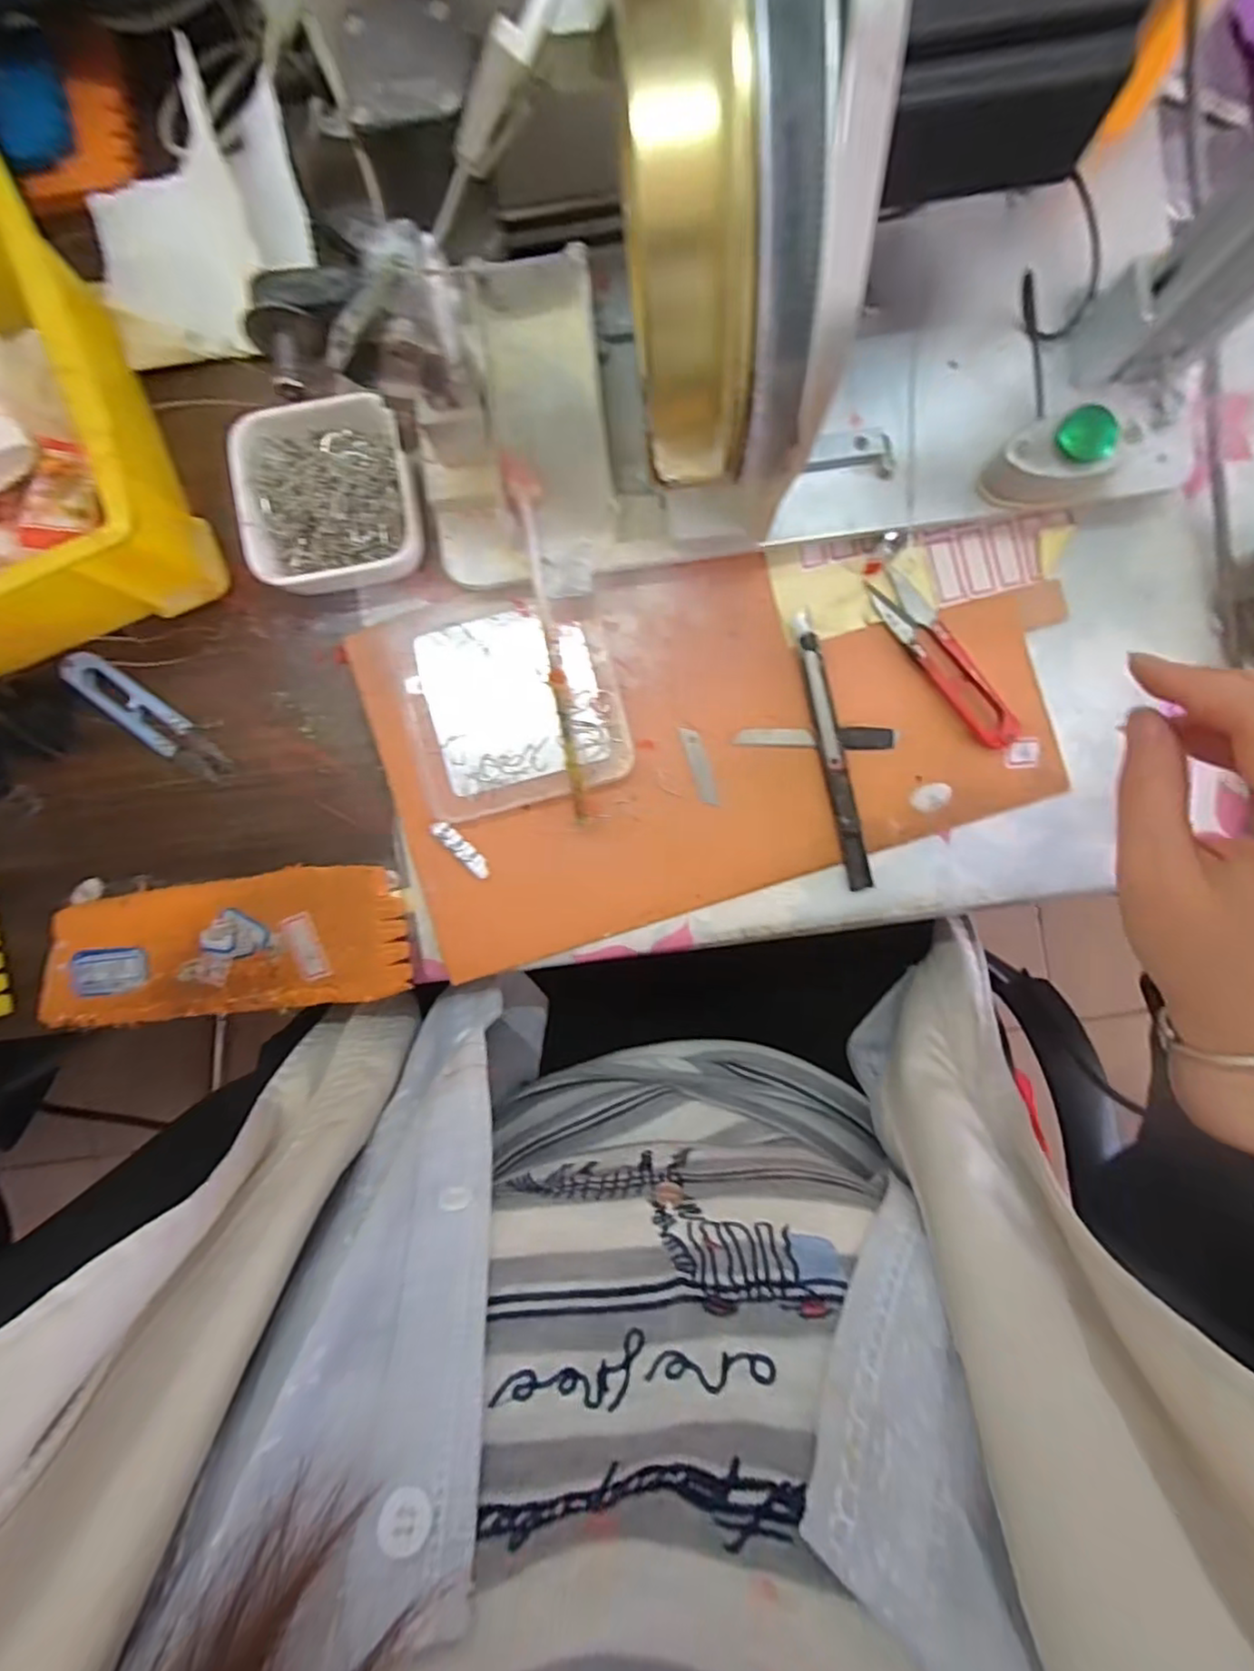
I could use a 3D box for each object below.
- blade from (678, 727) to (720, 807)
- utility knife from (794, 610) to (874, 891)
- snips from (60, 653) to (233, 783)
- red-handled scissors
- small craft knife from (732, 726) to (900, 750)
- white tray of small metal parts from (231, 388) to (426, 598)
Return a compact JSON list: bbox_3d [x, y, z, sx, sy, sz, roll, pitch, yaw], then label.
[{"bbox_3d":[0.037,-0.035,0.330,0.009,0.004,0.040,-17,94,2],"label":"blade"},{"bbox_3d":[0.101,-0.041,0.322,0.012,0.009,0.137,-13,92,3],"label":"utility knife"},{"bbox_3d":[-0.253,-0.062,0.347,0.098,0.009,0.023,38,94,1],"label":"snips"},{"bbox_3d":[0.153,-0.085,0.317,0.020,0.009,0.099,-37,90,4],"label":"red-handled scissors"},{"bbox_3d":[0.094,-0.048,0.326,0.077,0.008,0.011,1,93,3],"label":"small craft knife"},{"bbox_3d":[-0.143,-0.166,0.321,0.083,0.027,0.094,-8,92,3],"label":"white tray of small metal parts"}]

